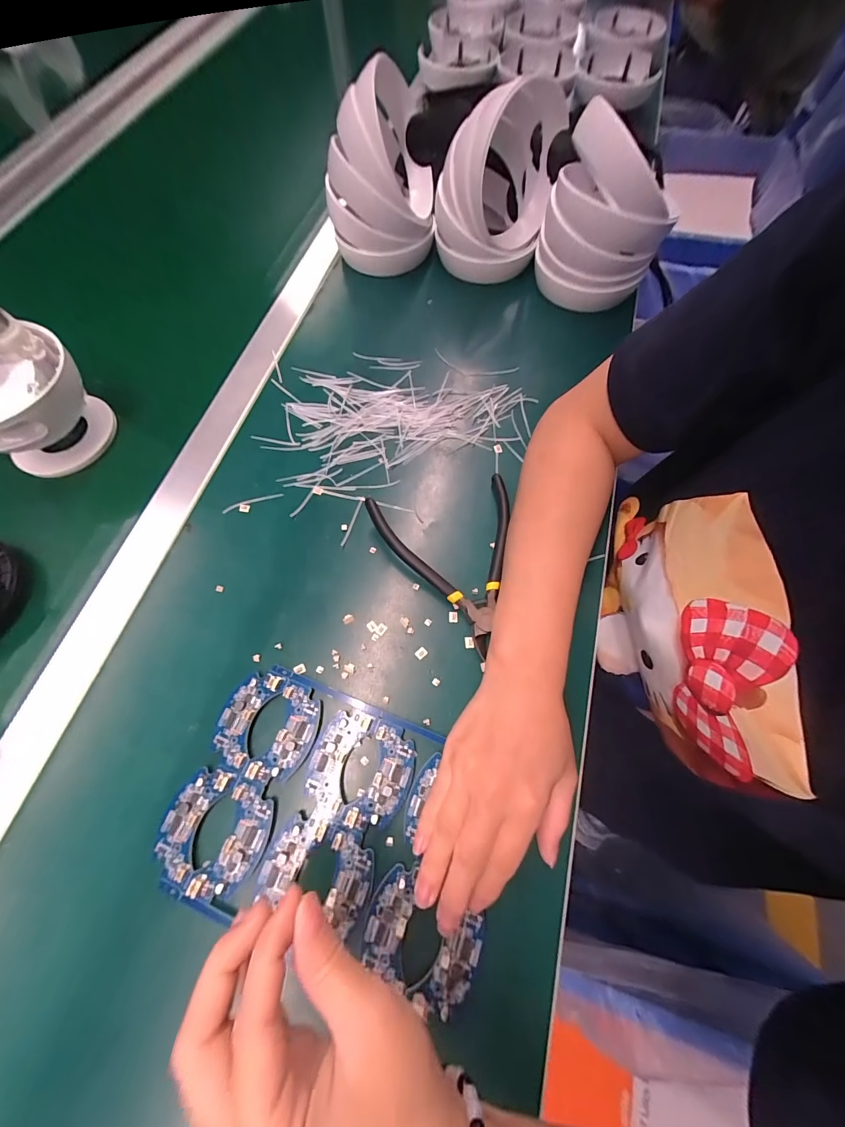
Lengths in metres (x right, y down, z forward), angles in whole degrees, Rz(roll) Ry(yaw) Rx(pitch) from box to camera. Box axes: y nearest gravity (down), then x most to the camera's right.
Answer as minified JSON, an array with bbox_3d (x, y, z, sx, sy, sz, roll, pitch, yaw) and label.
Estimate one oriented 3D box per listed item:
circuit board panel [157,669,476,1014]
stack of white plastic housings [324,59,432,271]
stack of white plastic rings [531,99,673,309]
[{"bbox_3d":[-0.053,0.158,0.234,0.197,0.008,0.133,19,70,10],"label":"circuit board panel"},{"bbox_3d":[-0.042,-0.394,0.378,0.102,0.124,0.123,-2,68,2],"label":"stack of white plastic housings"},{"bbox_3d":[0.177,-0.349,0.375,0.106,0.115,0.128,8,69,5],"label":"stack of white plastic rings"}]

